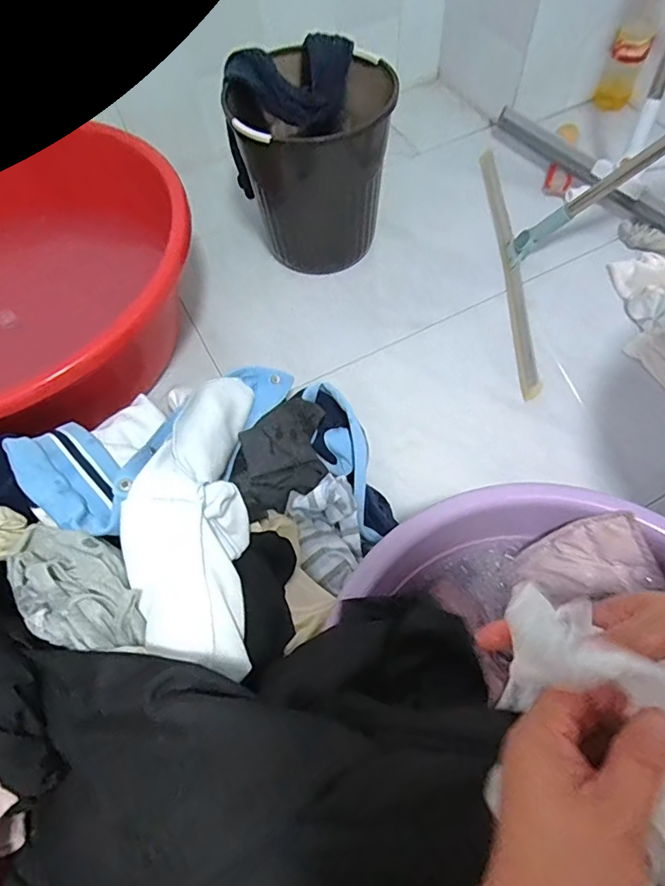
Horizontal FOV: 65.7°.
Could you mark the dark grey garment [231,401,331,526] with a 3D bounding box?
[{"bbox_3d":[-0.056,0.011,0.604,0.111,0.047,0.159,39,70,21],"label":"dark grey garment"}]

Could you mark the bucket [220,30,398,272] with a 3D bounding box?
[{"bbox_3d":[-0.027,-0.444,0.835,0.223,0.267,0.217,-1,61,2],"label":"bucket"}]

